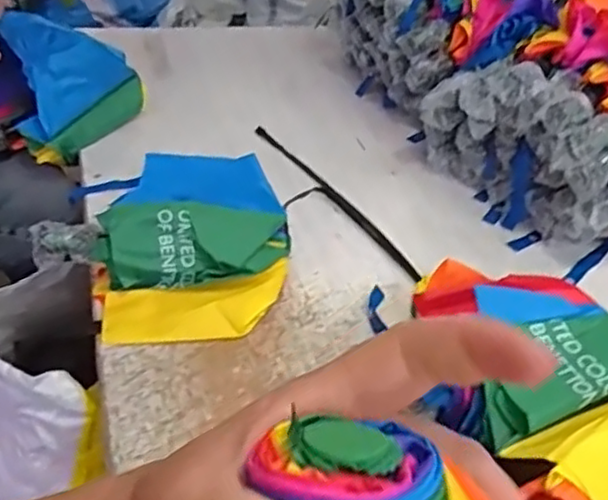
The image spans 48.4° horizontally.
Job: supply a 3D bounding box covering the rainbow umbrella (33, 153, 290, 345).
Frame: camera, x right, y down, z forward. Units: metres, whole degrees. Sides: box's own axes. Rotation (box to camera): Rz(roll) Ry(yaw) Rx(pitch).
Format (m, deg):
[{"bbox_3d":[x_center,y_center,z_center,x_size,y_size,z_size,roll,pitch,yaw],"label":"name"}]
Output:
[{"bbox_3d":[-0.177,-0.036,0.839,0.290,0.100,0.334,-7,38,-16],"label":"rainbow umbrella"}]

